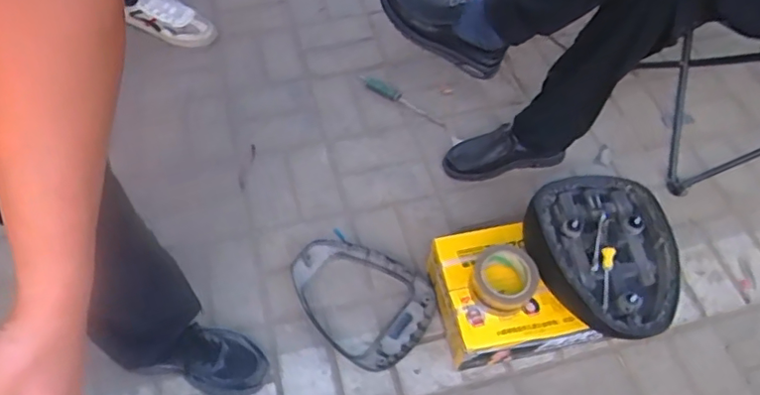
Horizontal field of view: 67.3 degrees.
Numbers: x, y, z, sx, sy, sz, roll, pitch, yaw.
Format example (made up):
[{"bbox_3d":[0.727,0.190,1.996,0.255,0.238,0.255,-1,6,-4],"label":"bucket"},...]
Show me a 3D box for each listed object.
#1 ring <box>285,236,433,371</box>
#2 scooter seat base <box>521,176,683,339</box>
[{"bbox_3d":[-0.041,0.185,1.050,0.272,0.045,0.203,28,58,15],"label":"ring"},{"bbox_3d":[0.360,0.091,0.937,0.221,0.070,0.289,4,57,1],"label":"scooter seat base"}]

